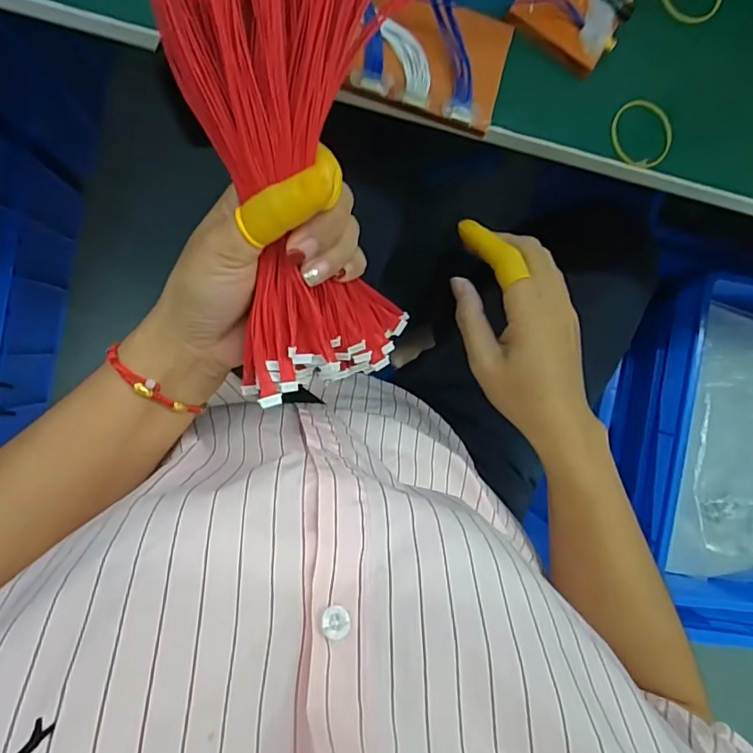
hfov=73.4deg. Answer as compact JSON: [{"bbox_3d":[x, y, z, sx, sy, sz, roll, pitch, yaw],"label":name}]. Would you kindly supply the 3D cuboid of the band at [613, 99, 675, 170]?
[{"bbox_3d":[0.195,-0.178,0.372,0.040,0.009,0.049,-32,102,9],"label":"band"}]

